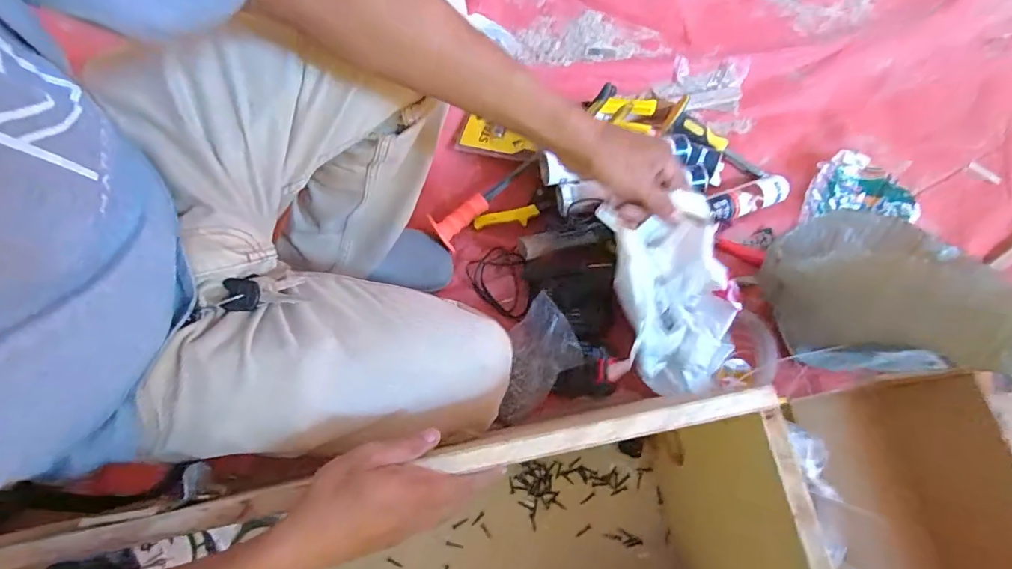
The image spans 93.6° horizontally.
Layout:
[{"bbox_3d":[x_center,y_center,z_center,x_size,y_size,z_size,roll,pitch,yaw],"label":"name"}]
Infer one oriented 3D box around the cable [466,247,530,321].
[{"bbox_3d":[-0.013,-0.006,0.741,0.093,0.031,0.116,-3,76,0],"label":"cable"}]

